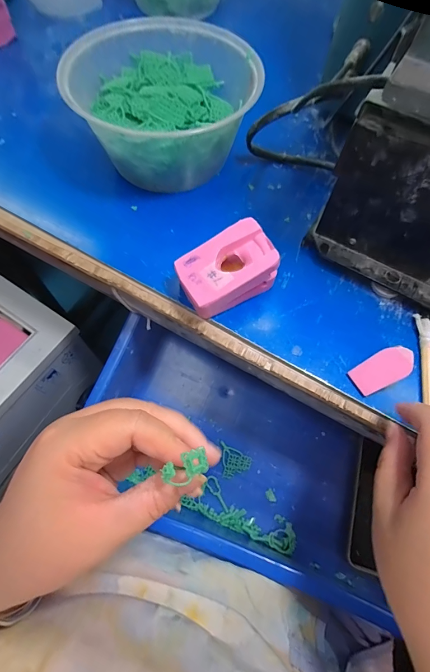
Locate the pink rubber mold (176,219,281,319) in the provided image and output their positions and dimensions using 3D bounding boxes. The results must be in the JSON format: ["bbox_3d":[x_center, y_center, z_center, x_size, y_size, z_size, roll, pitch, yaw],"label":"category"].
[{"bbox_3d":[0.008,-0.049,0.260,0.070,0.046,0.047,-23,69,-12],"label":"pink rubber mold"}]

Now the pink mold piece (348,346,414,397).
[{"bbox_3d":[0.120,0.024,0.238,0.042,0.004,0.022,-39,71,15],"label":"pink mold piece"}]

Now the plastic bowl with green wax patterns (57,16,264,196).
[{"bbox_3d":[-0.047,-0.215,0.310,0.146,0.072,0.151,1,66,-2],"label":"plastic bowl with green wax patterns"}]

